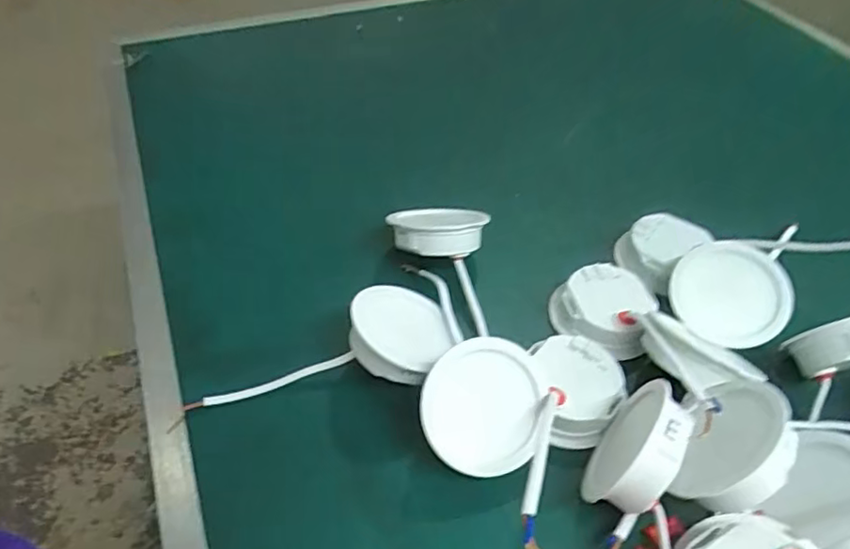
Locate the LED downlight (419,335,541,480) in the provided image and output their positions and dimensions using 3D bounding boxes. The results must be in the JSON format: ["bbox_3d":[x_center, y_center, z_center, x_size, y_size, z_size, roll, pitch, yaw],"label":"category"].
[{"bbox_3d":[0.030,0.072,0.342,0.069,0.024,0.069,2,80,-10],"label":"LED downlight"}]

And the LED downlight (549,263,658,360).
[{"bbox_3d":[0.121,0.018,0.415,0.063,0.026,0.060,22,50,18],"label":"LED downlight"}]

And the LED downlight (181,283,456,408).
[{"bbox_3d":[-0.059,0.043,0.374,0.147,0.040,0.070,-6,47,-7],"label":"LED downlight"}]

